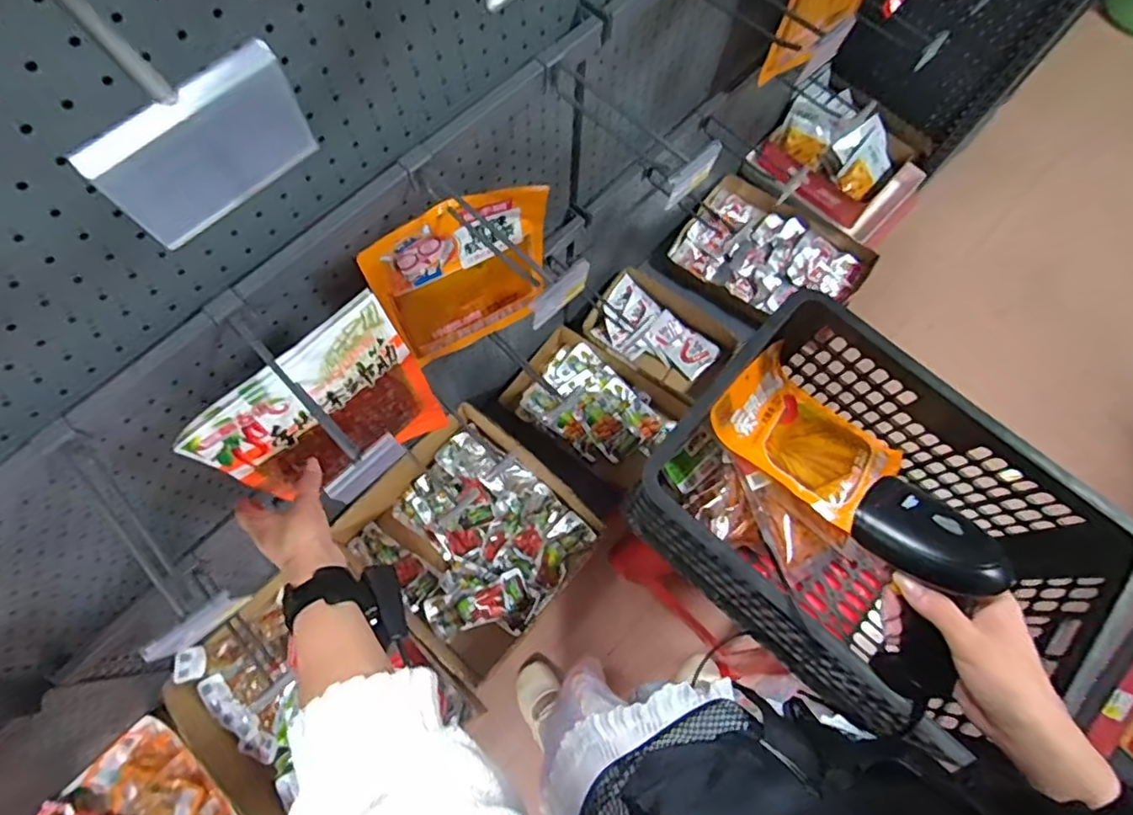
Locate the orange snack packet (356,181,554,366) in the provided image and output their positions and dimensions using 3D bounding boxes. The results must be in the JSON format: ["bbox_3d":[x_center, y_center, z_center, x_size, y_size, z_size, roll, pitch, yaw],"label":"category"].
[{"bbox_3d":[-0.110,-0.142,0.684,0.190,0.246,0.026,-29,76,-11],"label":"orange snack packet"}]

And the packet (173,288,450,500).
[{"bbox_3d":[-0.229,0.013,0.613,0.192,0.247,0.048,-39,77,-13],"label":"packet"}]

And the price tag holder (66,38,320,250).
[{"bbox_3d":[-0.110,-0.079,0.191,0.061,0.045,0.006,-43,78,-14],"label":"price tag holder"}]

